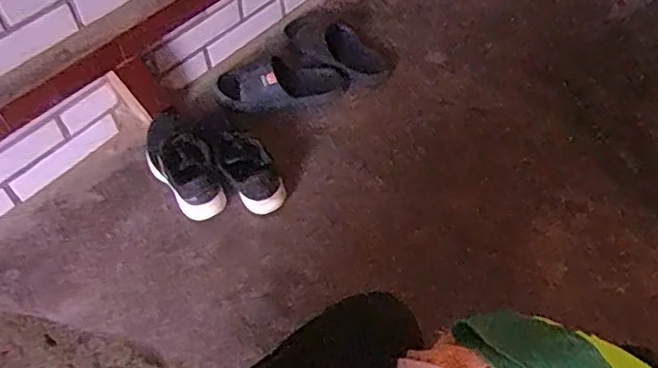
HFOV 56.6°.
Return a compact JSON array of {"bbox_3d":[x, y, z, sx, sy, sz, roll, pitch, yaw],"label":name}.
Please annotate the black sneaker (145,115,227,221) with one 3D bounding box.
[{"bbox_3d":[-0.289,-0.047,1.175,0.102,0.078,0.261,-26,59,-17],"label":"black sneaker"}]

